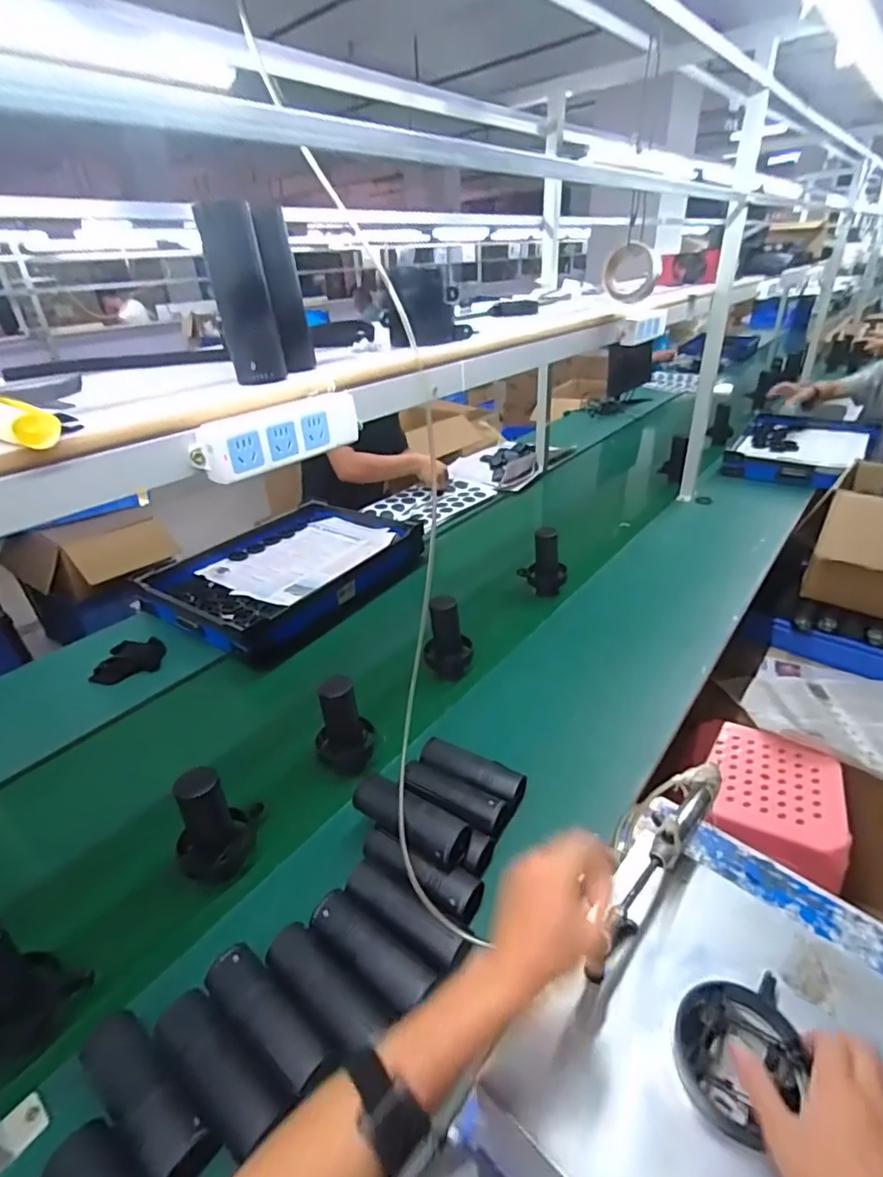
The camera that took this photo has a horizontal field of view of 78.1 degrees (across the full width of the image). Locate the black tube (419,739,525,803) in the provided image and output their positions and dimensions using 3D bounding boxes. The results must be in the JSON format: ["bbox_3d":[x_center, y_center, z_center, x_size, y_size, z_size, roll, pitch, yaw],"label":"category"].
[{"bbox_3d":[0.043,0.272,0.834,0.165,0.035,0.044,16,36,29],"label":"black tube"}]

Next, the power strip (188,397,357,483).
[{"bbox_3d":[-0.160,-0.157,0.551,0.036,0.050,0.183,22,39,36],"label":"power strip"}]

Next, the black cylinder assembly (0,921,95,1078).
[{"bbox_3d":[-0.469,0.418,0.571,0.092,0.148,0.108,14,35,26],"label":"black cylinder assembly"}]

